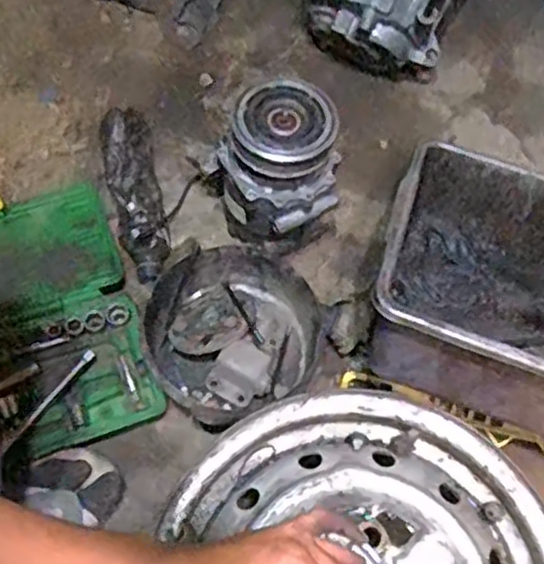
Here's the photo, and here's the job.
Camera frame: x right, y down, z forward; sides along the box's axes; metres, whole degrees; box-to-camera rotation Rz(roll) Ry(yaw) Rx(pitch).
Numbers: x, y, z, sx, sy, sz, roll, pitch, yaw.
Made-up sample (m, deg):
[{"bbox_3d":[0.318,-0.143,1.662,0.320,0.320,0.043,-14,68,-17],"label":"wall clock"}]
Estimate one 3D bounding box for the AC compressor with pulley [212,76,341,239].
[{"bbox_3d":[0.005,-0.123,0.811,0.129,0.176,0.131,-15,65,-11],"label":"AC compressor with pulley"}]

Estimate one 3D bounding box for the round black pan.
[{"bbox_3d":[-0.041,0.055,0.792,0.197,0.083,0.180,2,63,-3],"label":"round black pan"}]

